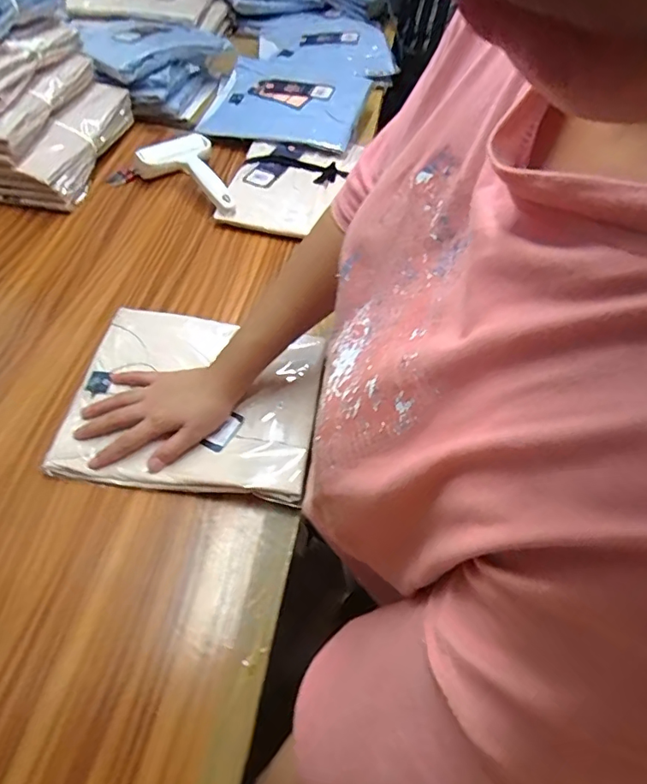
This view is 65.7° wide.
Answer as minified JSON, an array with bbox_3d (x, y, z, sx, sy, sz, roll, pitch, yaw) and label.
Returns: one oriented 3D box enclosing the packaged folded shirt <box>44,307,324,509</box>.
[{"bbox_3d":[-0.137,0.002,0.547,0.258,0.034,0.221,8,54,1],"label":"packaged folded shirt"}]

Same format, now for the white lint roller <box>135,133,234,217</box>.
[{"bbox_3d":[-0.209,-0.319,0.758,0.112,0.052,0.187,-17,57,-16],"label":"white lint roller"}]

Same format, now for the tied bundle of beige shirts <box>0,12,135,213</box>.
[{"bbox_3d":[-0.466,-0.422,0.740,0.256,0.167,0.262,10,54,3],"label":"tied bundle of beige shirts"}]

